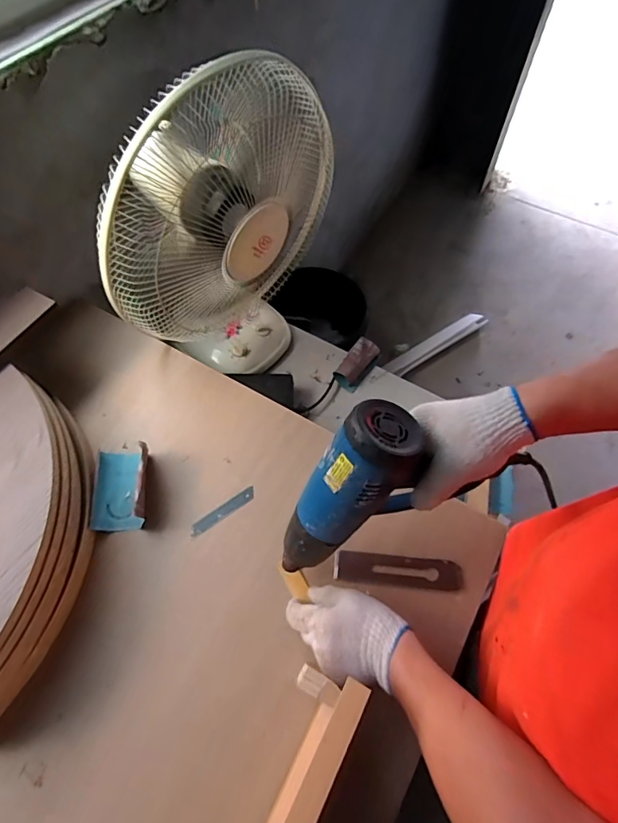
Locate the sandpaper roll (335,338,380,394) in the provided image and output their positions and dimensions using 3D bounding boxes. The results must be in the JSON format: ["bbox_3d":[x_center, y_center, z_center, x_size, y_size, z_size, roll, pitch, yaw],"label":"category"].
[{"bbox_3d":[0.101,-0.100,0.959,0.051,0.037,0.115,29,65,16],"label":"sandpaper roll"}]

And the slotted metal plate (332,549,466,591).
[{"bbox_3d":[0.115,0.205,0.591,0.162,0.005,0.037,6,67,1],"label":"slotted metal plate"}]

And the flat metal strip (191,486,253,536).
[{"bbox_3d":[-0.118,0.137,0.629,0.098,0.004,0.019,-32,65,-16],"label":"flat metal strip"}]

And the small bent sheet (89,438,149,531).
[{"bbox_3d":[-0.254,0.098,0.617,0.083,0.052,0.114,-4,60,-1],"label":"small bent sheet"}]

